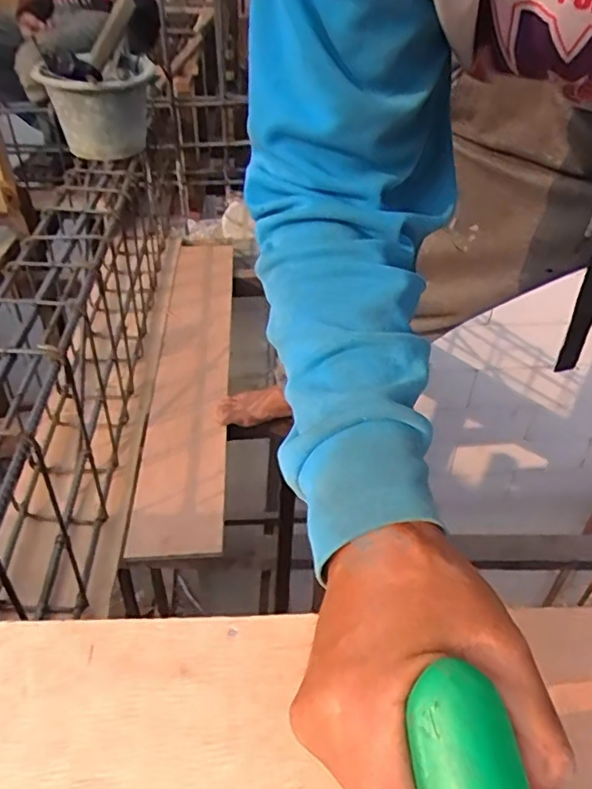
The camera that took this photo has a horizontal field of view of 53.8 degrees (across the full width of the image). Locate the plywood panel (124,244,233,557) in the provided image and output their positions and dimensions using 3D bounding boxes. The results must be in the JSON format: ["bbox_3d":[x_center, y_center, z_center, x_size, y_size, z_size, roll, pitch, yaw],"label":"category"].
[{"bbox_3d":[-0.236,-0.102,1.337,0.167,0.029,1.103,-2,40,-4],"label":"plywood panel"}]

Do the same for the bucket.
[{"bbox_3d":[-0.435,-0.649,1.309,0.229,0.180,0.268,-11,42,-14],"label":"bucket"}]

